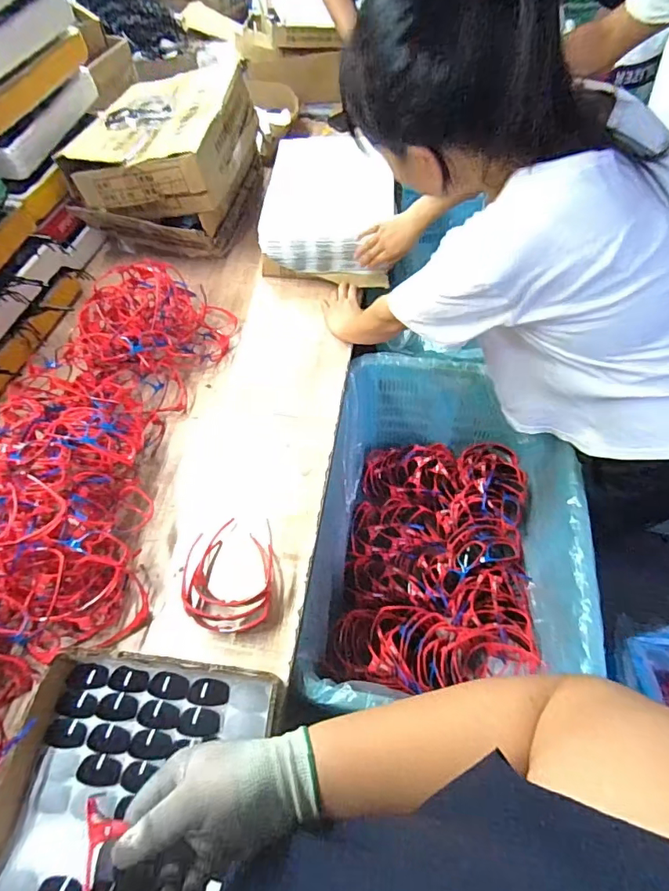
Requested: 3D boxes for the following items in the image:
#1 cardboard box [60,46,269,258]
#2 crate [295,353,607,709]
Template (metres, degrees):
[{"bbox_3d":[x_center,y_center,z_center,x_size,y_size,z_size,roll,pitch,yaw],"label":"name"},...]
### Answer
[{"bbox_3d":[-0.389,-0.692,1.171,0.324,0.241,0.432,8,59,8],"label":"cardboard box"},{"bbox_3d":[0.217,0.171,0.953,0.441,0.281,0.648,6,59,7],"label":"crate"}]

